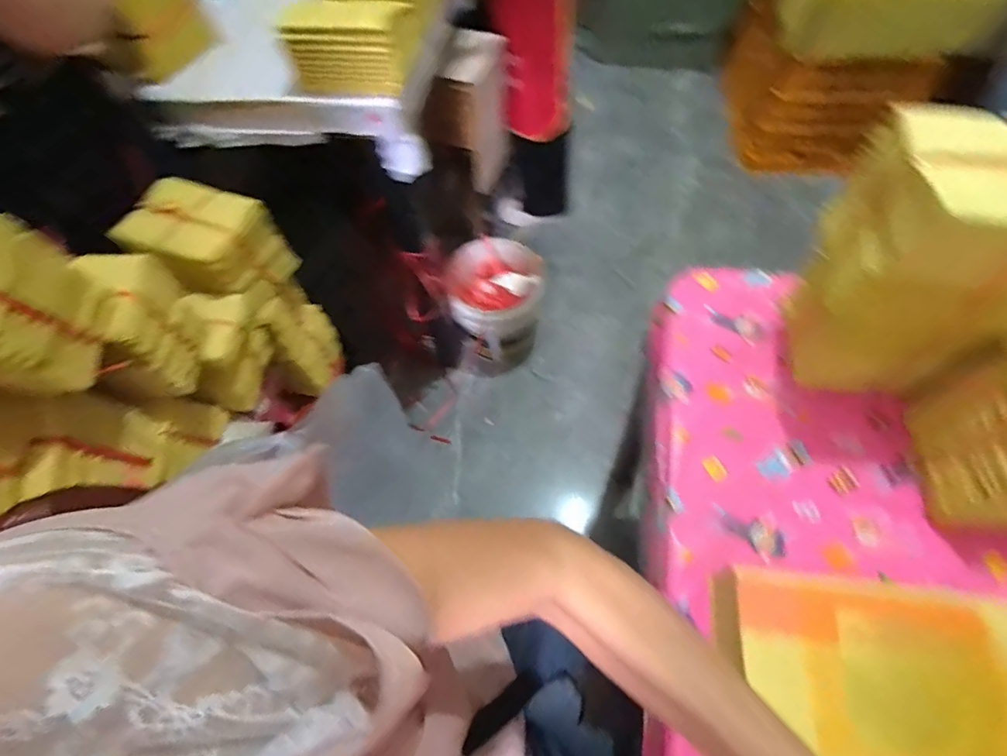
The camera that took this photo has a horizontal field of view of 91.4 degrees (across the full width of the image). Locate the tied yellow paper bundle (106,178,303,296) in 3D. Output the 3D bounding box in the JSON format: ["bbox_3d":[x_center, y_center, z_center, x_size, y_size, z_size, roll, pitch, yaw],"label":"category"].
[{"bbox_3d":[-0.436,-0.195,0.743,0.155,0.140,0.130,20,65,14],"label":"tied yellow paper bundle"}]

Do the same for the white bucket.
[{"bbox_3d":[-0.017,-0.196,1.389,0.257,0.305,0.249,-2,62,3],"label":"white bucket"}]

